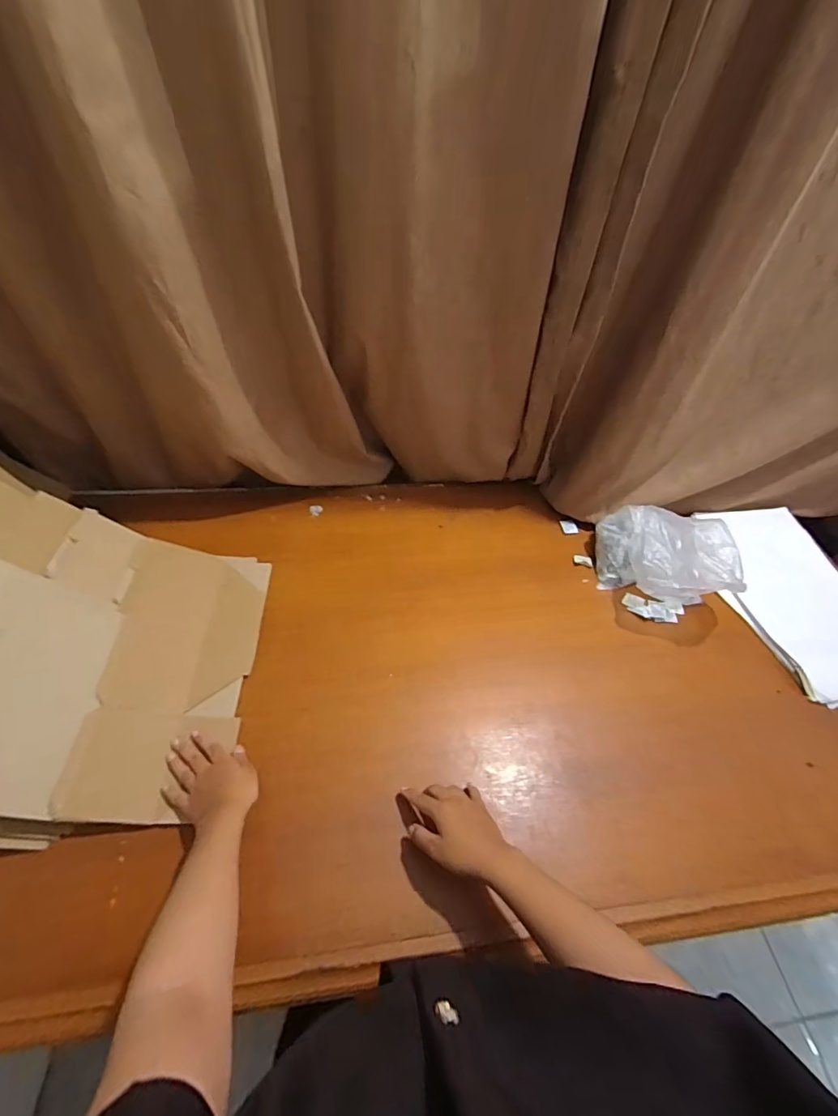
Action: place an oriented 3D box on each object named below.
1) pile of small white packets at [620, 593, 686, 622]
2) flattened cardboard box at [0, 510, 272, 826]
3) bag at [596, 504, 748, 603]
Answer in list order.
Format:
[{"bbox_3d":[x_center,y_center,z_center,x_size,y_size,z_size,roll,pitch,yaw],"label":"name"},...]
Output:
[{"bbox_3d":[0.418,0.089,0.845,0.100,0.018,0.049,13,50,5],"label":"pile of small white packets"},{"bbox_3d":[-0.437,0.114,0.630,0.403,0.061,0.393,22,46,-25],"label":"flattened cardboard box"},{"bbox_3d":[0.423,0.004,0.826,0.216,0.150,0.168,21,51,11],"label":"bag"}]

